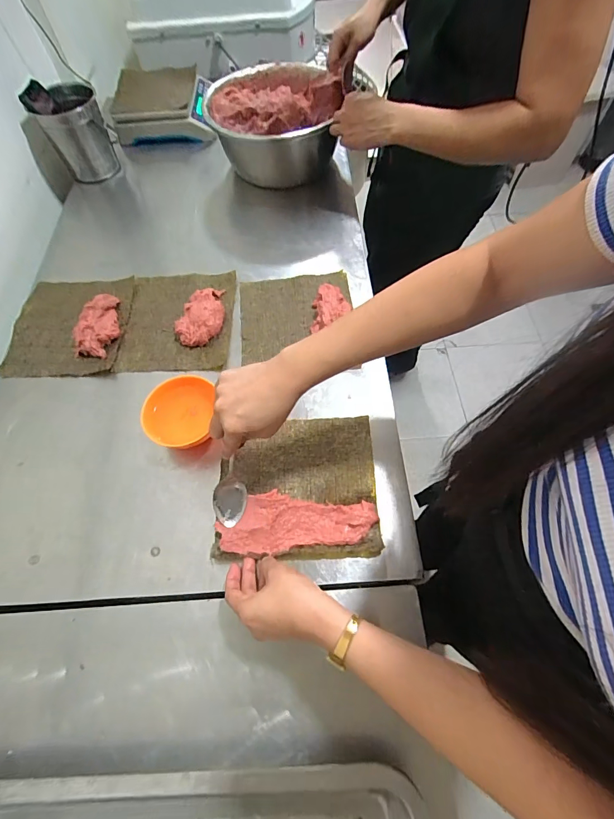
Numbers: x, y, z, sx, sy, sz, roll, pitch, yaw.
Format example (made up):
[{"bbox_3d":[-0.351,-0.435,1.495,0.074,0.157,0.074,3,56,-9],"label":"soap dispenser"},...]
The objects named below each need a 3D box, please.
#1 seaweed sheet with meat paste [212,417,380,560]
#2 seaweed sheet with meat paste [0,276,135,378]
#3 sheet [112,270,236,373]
[{"bbox_3d":[-0.013,0.092,0.483,0.194,0.023,0.181,-3,62,2],"label":"seaweed sheet with meat paste"},{"bbox_3d":[-0.395,-0.147,0.626,0.182,0.033,0.203,-1,62,2],"label":"seaweed sheet with meat paste"},{"bbox_3d":[-0.213,-0.156,0.623,0.174,0.024,0.206,0,62,3],"label":"sheet"}]

